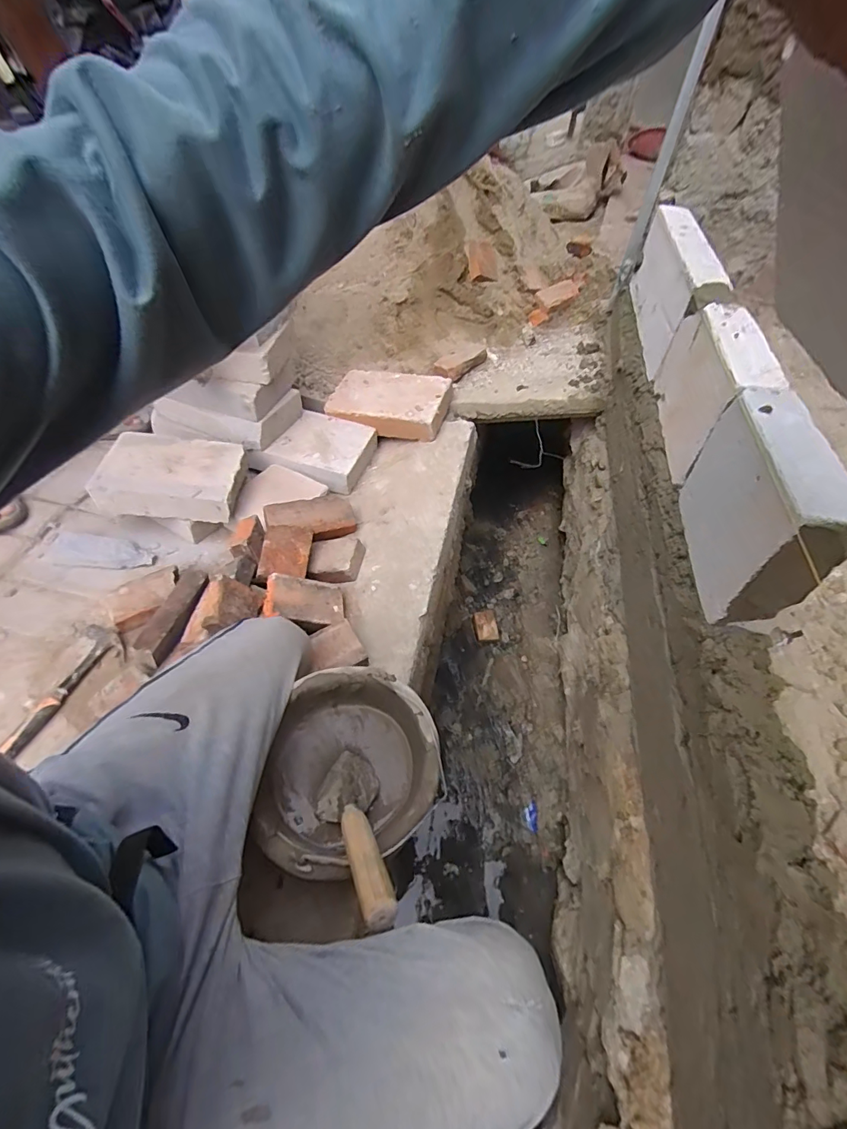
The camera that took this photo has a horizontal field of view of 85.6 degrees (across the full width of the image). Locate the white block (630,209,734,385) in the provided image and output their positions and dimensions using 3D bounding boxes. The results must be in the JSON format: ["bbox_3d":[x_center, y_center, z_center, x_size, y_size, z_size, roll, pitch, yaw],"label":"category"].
[{"bbox_3d":[0.587,-0.661,1.086,0.083,0.185,0.627,11,50,6],"label":"white block"}]

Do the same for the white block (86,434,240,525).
[{"bbox_3d":[-0.578,-0.208,1.069,0.308,0.075,0.227,2,50,-2],"label":"white block"}]

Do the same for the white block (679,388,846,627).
[{"bbox_3d":[0.422,-0.075,0.596,0.072,0.202,0.269,10,50,5],"label":"white block"}]

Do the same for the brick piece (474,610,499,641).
[{"bbox_3d":[0.180,0.174,1.316,0.063,0.025,0.092,-4,50,-7],"label":"brick piece"}]

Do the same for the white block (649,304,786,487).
[{"bbox_3d":[0.488,-0.309,0.787,0.071,0.180,0.352,11,50,6],"label":"white block"}]

